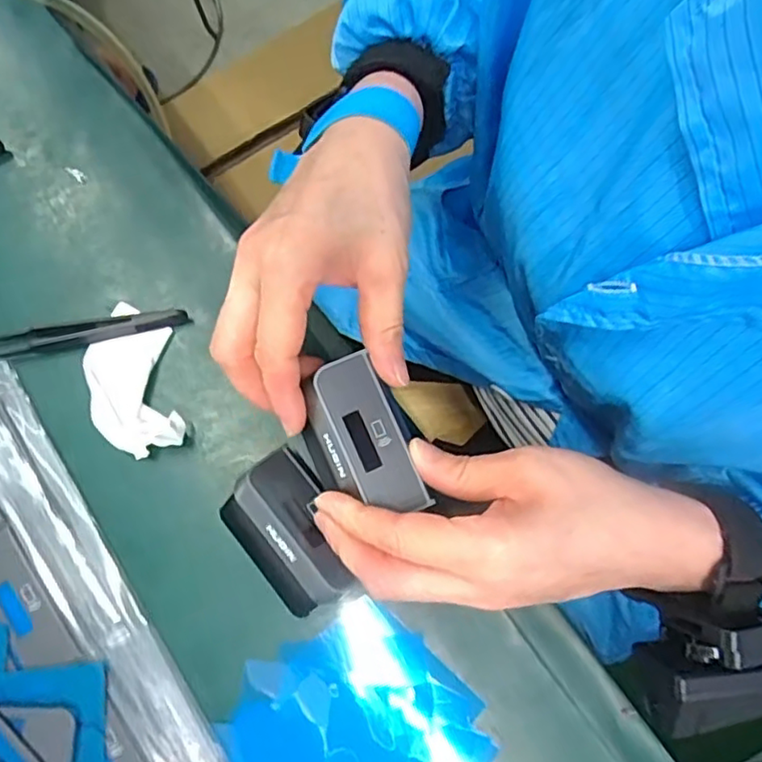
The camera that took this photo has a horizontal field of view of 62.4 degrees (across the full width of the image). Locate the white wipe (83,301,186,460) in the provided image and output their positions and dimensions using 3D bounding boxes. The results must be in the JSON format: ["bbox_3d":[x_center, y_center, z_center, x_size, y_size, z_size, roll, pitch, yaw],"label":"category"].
[{"bbox_3d":[-0.132,-0.003,0.330,0.046,0.019,0.083,-14,77,-5],"label":"white wipe"}]

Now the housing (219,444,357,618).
[{"bbox_3d":[-0.043,0.074,0.306,0.048,0.026,0.071,-38,80,-10],"label":"housing"}]

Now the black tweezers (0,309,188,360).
[{"bbox_3d":[-0.161,-0.025,0.337,0.110,0.012,0.014,-10,77,-4],"label":"black tweezers"}]

